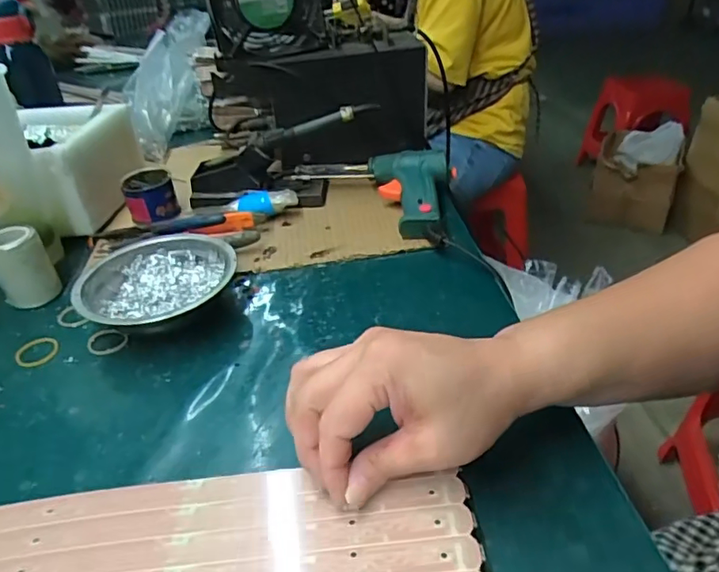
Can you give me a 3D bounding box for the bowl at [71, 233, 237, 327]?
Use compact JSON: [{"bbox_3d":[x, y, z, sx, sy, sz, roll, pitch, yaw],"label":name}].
[{"bbox_3d":[-0.168,0.004,0.458,0.129,0.040,0.122,-26,39,-27],"label":"bowl"}]

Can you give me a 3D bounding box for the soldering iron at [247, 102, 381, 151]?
[{"bbox_3d":[-0.050,-0.175,0.584,0.142,0.018,0.018,-16,34,7],"label":"soldering iron"}]

